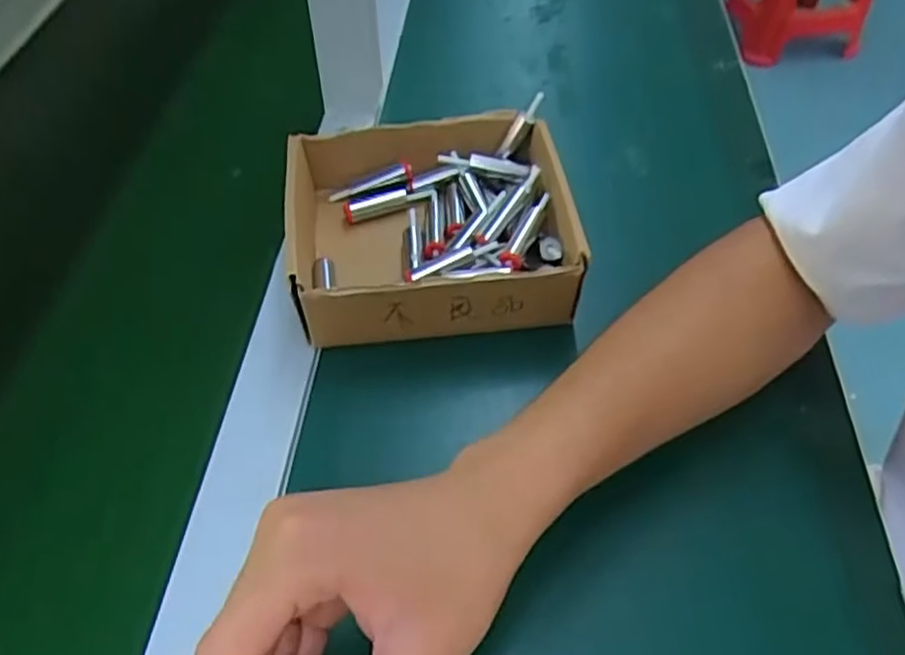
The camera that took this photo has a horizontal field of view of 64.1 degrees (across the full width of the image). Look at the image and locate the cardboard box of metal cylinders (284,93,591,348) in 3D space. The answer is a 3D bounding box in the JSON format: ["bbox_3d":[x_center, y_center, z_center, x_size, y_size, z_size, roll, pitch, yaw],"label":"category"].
[{"bbox_3d":[-0.016,-0.066,0.460,0.172,0.061,0.164,-3,49,-4],"label":"cardboard box of metal cylinders"}]

